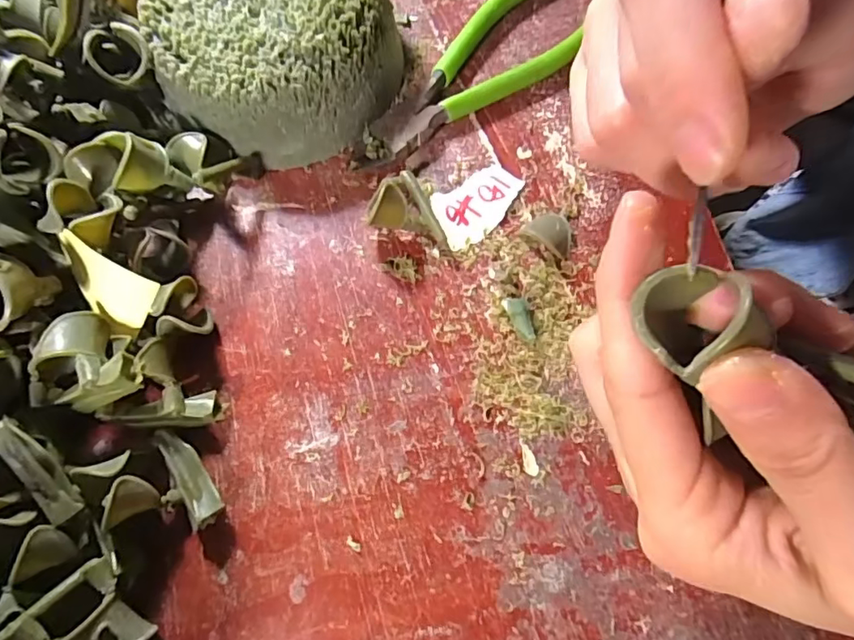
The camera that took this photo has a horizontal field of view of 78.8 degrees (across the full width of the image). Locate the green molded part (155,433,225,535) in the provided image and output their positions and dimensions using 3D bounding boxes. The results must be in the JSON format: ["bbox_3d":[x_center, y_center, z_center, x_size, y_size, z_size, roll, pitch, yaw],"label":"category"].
[{"bbox_3d":[-0.084,0.056,0.187,0.010,0.012,0.037,-31,73,-10],"label":"green molded part"}]

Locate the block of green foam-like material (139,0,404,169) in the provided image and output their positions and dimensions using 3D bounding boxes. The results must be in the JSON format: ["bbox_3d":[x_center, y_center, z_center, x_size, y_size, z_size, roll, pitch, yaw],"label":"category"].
[{"bbox_3d":[-0.065,-0.124,0.231,0.102,0.046,0.099,-19,72,-6],"label":"block of green foam-like material"}]

